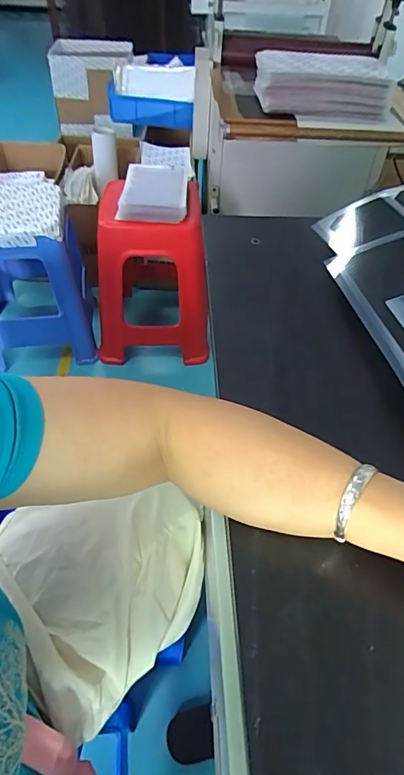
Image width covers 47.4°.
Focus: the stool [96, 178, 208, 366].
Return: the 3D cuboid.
[{"bbox_3d":[-0.151,-0.350,1.452,0.343,0.483,0.380,3,48,1],"label":"stool"}]

